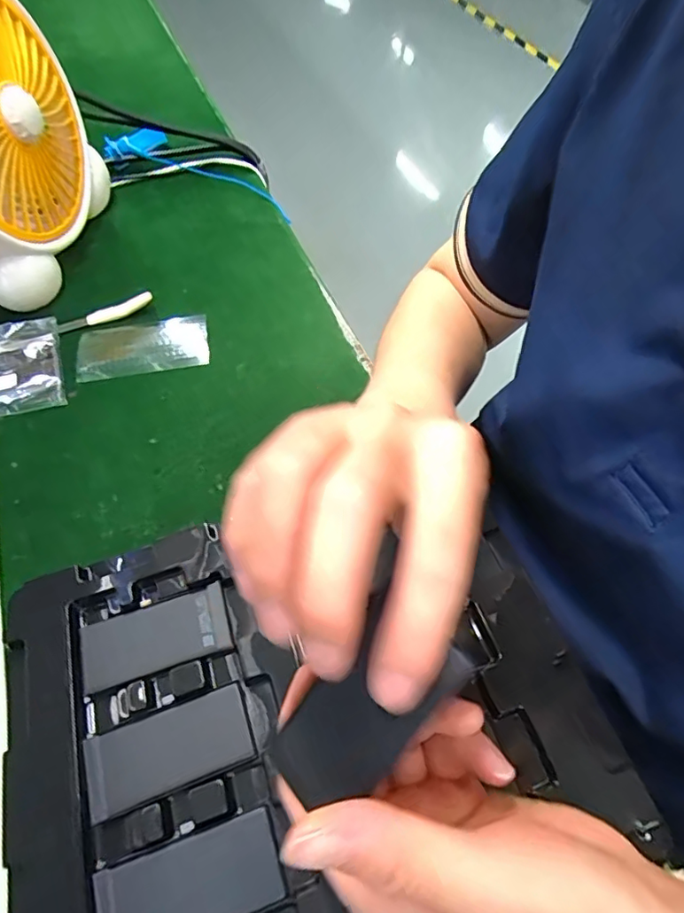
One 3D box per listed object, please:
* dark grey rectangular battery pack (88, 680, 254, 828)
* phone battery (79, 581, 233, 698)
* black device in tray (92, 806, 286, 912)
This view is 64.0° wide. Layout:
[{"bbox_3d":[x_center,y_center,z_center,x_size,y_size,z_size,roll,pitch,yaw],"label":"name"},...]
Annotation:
[{"bbox_3d":[-0.083,0.139,0.261,0.076,0.004,0.036,-19,58,-11],"label":"dark grey rectangular battery pack"},{"bbox_3d":[-0.099,0.095,0.290,0.076,0.004,0.037,-16,57,-8],"label":"phone battery"},{"bbox_3d":[-0.065,0.182,0.231,0.075,0.004,0.036,-18,58,-10],"label":"black device in tray"}]

